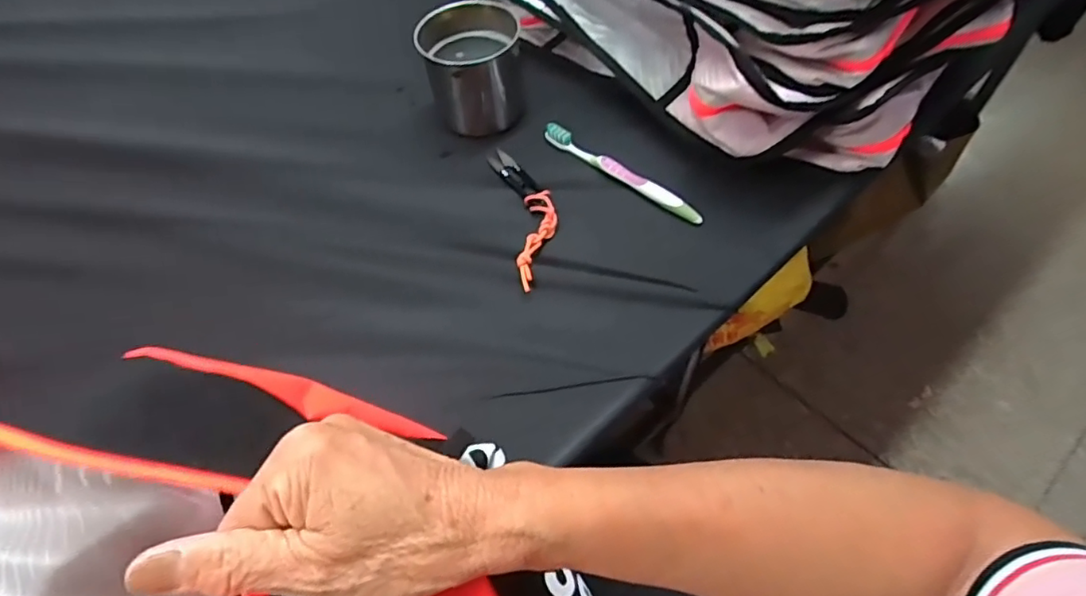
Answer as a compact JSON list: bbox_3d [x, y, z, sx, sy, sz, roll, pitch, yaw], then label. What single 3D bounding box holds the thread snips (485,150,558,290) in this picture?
[{"bbox_3d":[-0.015,-0.087,0.538,0.047,0.013,0.176,-13,57,-5],"label":"thread snips"}]

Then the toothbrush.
[{"bbox_3d":[0.074,-0.122,0.564,0.187,0.020,0.014,36,66,23],"label":"toothbrush"}]

